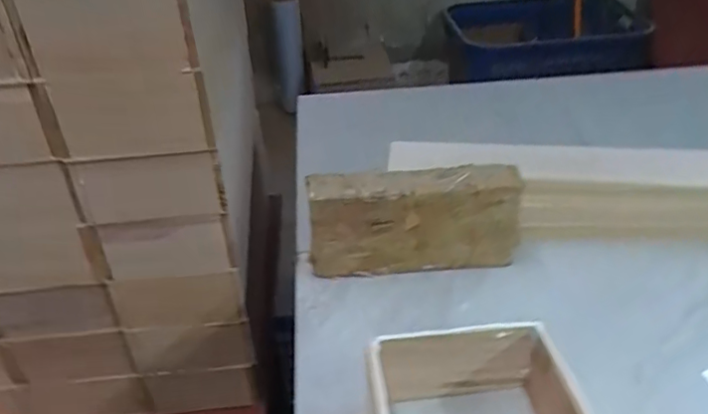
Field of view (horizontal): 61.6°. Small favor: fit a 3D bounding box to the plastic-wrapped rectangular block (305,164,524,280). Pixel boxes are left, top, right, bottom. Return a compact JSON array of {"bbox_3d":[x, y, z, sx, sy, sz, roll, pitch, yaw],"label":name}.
[{"bbox_3d":[0.060,0.017,0.605,0.212,0.108,0.047,-5,36,-3],"label":"plastic-wrapped rectangular block"}]

